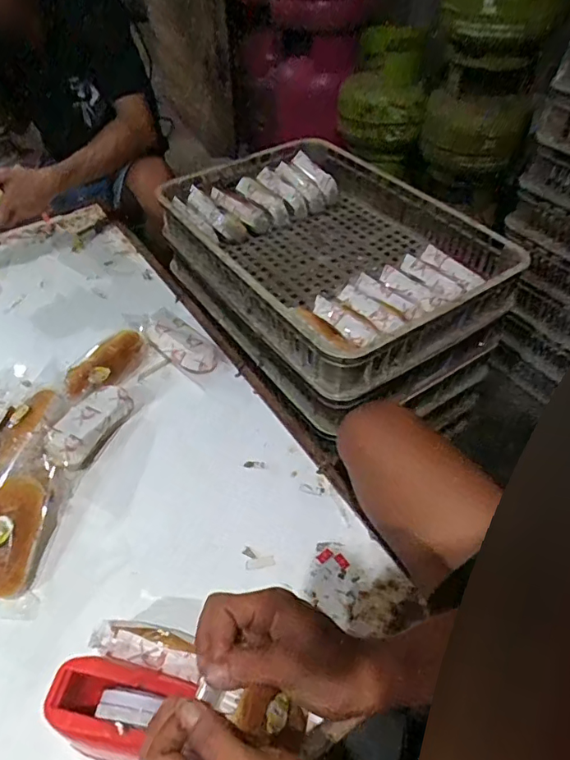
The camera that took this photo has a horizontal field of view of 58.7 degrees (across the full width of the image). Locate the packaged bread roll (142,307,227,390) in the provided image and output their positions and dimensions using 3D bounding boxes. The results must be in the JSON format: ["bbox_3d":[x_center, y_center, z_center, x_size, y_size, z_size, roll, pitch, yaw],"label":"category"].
[{"bbox_3d":[-0.179,-0.063,0.888,0.163,0.054,0.078,30,54,26],"label":"packaged bread roll"}]

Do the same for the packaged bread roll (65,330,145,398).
[{"bbox_3d":[-0.283,-0.026,0.811,0.153,0.046,0.058,-36,56,-28],"label":"packaged bread roll"}]

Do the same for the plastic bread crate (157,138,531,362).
[{"bbox_3d":[0.068,-0.265,0.949,0.448,0.094,0.616,-30,53,-24],"label":"plastic bread crate"}]

